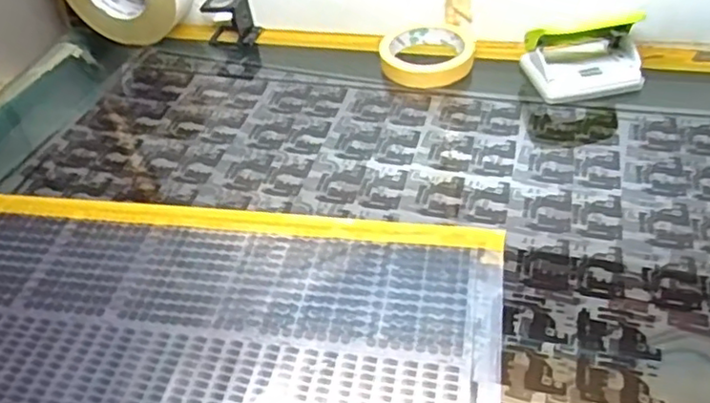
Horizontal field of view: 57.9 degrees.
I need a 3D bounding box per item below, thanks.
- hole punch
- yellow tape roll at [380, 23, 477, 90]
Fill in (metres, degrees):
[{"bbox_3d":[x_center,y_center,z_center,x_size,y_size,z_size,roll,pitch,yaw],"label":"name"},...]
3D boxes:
[{"bbox_3d":[0.221,-0.149,0.624,0.108,0.062,0.077,-10,44,-3],"label":"hole punch"},{"bbox_3d":[0.078,-0.158,0.677,0.095,0.019,0.096,-4,44,3],"label":"yellow tape roll"}]

